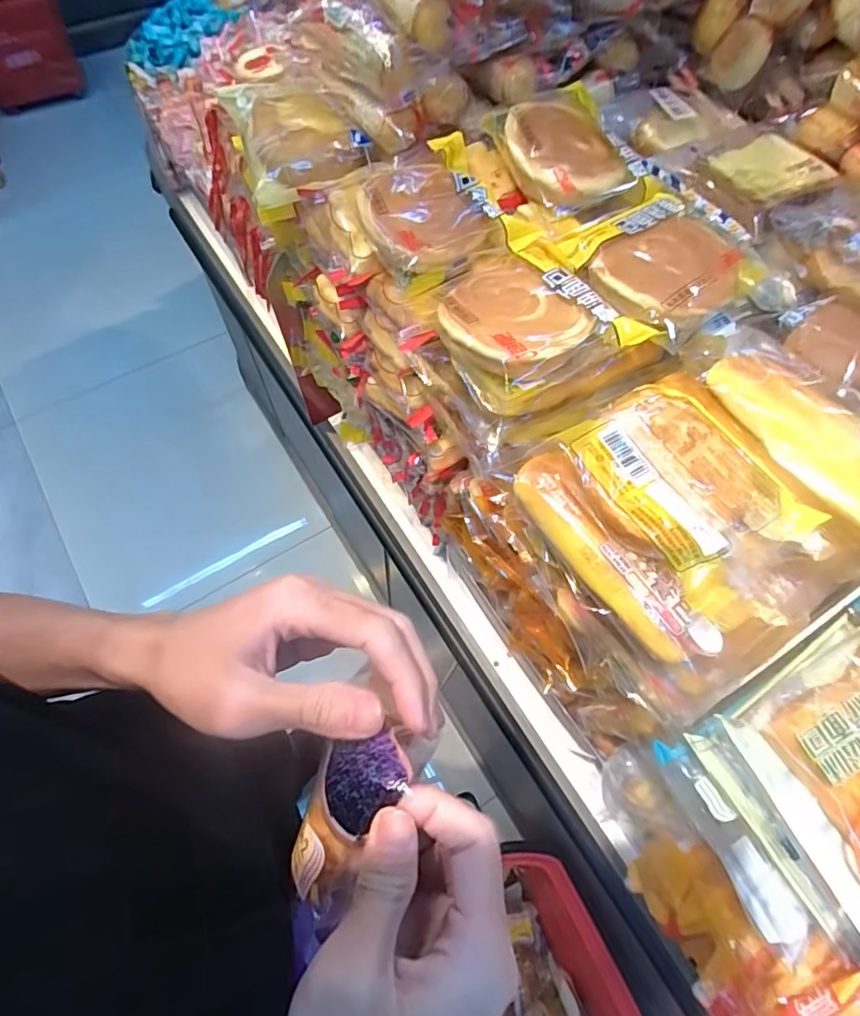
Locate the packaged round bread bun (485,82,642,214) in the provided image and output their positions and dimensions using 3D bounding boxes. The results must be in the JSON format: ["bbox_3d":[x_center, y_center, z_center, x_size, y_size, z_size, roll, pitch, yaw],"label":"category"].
[{"bbox_3d":[0.104,-0.302,0.445,0.092,0.032,0.118,-21,68,-11],"label":"packaged round bread bun"}]

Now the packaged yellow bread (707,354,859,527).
[{"bbox_3d":[0.244,-0.048,0.341,0.039,0.032,0.141,-27,70,-14],"label":"packaged yellow bread"}]

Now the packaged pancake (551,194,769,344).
[{"bbox_3d":[0.160,-0.176,0.389,0.155,0.028,0.112,-39,73,-18],"label":"packaged pancake"}]

